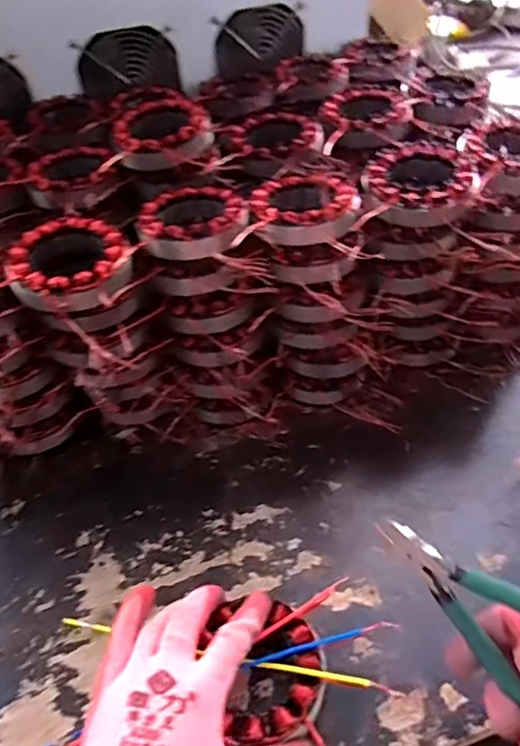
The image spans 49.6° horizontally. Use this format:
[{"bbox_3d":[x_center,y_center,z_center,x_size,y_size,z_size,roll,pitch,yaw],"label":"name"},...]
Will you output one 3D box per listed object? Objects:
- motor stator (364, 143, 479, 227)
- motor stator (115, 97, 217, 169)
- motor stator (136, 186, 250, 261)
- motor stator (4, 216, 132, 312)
[{"bbox_3d":[0.132,-0.157,0.466,0.087,0.027,0.088,8,47,12],"label":"motor stator"},{"bbox_3d":[-0.086,-0.214,0.506,0.084,0.030,0.094,-16,47,-10],"label":"motor stator"},{"bbox_3d":[-0.053,-0.123,0.451,0.090,0.024,0.090,-2,46,2],"label":"motor stator"},{"bbox_3d":[-0.141,-0.080,0.419,0.085,0.026,0.089,-19,48,-13],"label":"motor stator"}]

